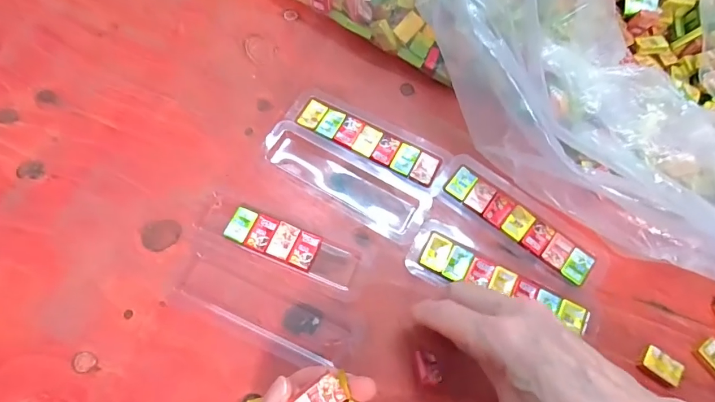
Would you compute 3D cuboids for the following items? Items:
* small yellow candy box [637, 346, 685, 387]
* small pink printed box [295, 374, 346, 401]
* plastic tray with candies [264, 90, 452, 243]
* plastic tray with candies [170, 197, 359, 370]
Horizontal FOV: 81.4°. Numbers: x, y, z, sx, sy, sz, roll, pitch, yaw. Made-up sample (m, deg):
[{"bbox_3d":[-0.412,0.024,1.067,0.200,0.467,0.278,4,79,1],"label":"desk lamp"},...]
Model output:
[{"bbox_3d":[0.209,0.114,0.286,0.026,0.009,0.018,34,71,11],"label":"small yellow candy box"},{"bbox_3d":[-0.019,0.102,0.212,0.026,0.005,0.014,-33,73,-14],"label":"small pink printed box"},{"bbox_3d":[-0.001,-0.035,0.333,0.139,0.009,0.086,31,70,10],"label":"plastic tray with candies"},{"bbox_3d":[-0.062,0.054,0.295,0.137,0.007,0.083,23,69,7],"label":"plastic tray with candies"}]

